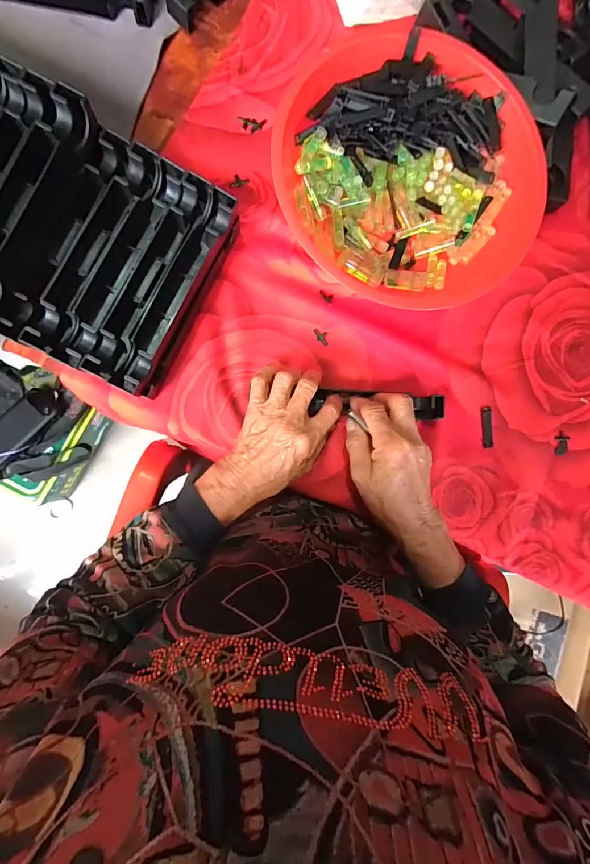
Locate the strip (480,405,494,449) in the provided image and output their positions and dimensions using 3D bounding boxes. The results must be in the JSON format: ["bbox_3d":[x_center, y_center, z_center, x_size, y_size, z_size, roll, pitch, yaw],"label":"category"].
[{"bbox_3d":[0.210,-0.005,0.421,0.011,0.010,0.046,-11,92,-6],"label":"strip"}]

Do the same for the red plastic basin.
[{"bbox_3d":[0.106,-0.241,0.378,0.238,0.075,0.215,21,88,-6],"label":"red plastic basin"}]

